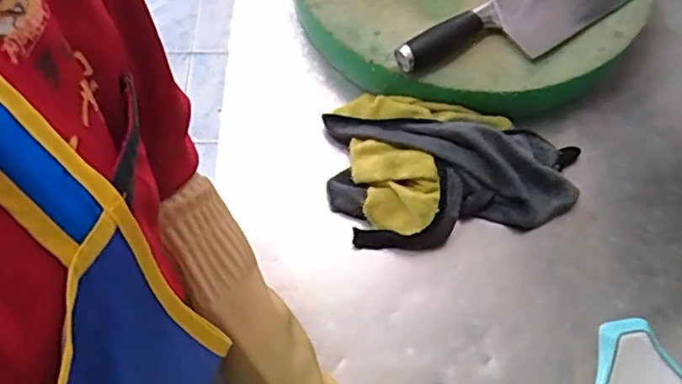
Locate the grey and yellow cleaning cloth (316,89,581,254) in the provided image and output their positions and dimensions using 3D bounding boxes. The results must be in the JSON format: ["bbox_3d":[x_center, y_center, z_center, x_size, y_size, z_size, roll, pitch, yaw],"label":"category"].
[{"bbox_3d":[0.114,-0.032,0.610,0.252,0.047,0.171,-3,62,-3],"label":"grey and yellow cleaning cloth"}]

